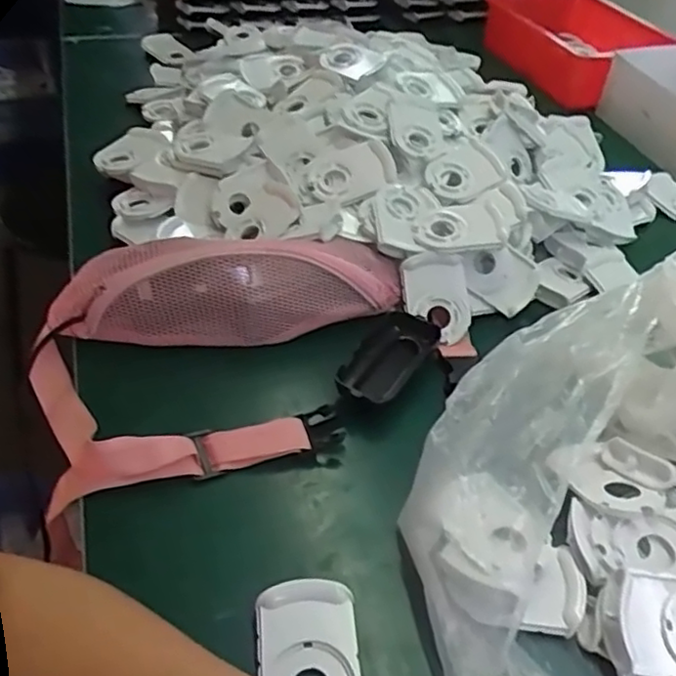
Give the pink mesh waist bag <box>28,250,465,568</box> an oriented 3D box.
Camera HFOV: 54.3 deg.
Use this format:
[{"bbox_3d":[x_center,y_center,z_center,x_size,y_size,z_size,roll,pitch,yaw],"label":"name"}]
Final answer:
[{"bbox_3d":[-0.072,-0.012,0.537,0.367,0.093,0.228,-22,49,-26],"label":"pink mesh waist bag"}]

